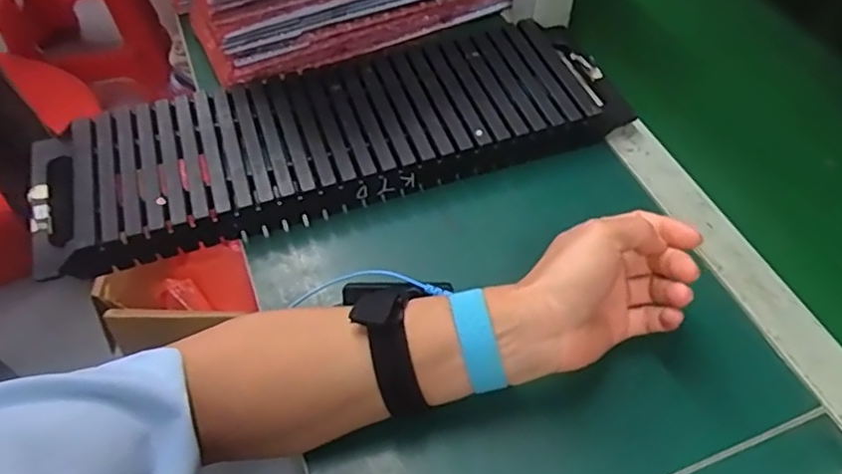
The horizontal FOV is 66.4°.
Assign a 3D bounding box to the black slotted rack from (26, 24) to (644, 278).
[{"bbox_3d":[-0.067,-0.084,0.506,0.451,0.033,0.139,-17,54,-11],"label":"black slotted rack"}]

